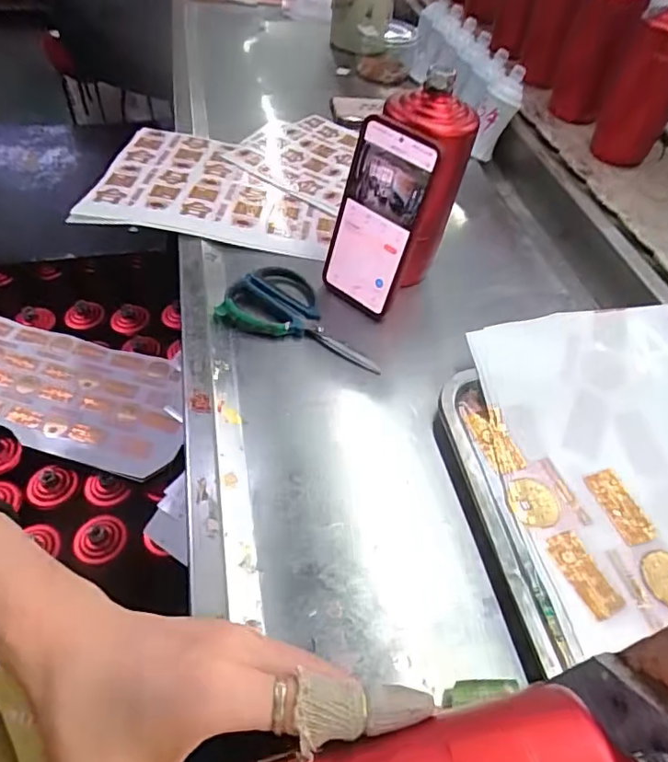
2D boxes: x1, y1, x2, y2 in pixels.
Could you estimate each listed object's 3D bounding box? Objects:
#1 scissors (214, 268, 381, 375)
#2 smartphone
[{"bbox_3d":[-0.024,-0.069,0.516,0.157,0.017,0.091,16,51,9],"label":"scissors"},{"bbox_3d":[0.036,-0.143,0.494,0.077,0.162,0.010,38,41,23],"label":"smartphone"}]

